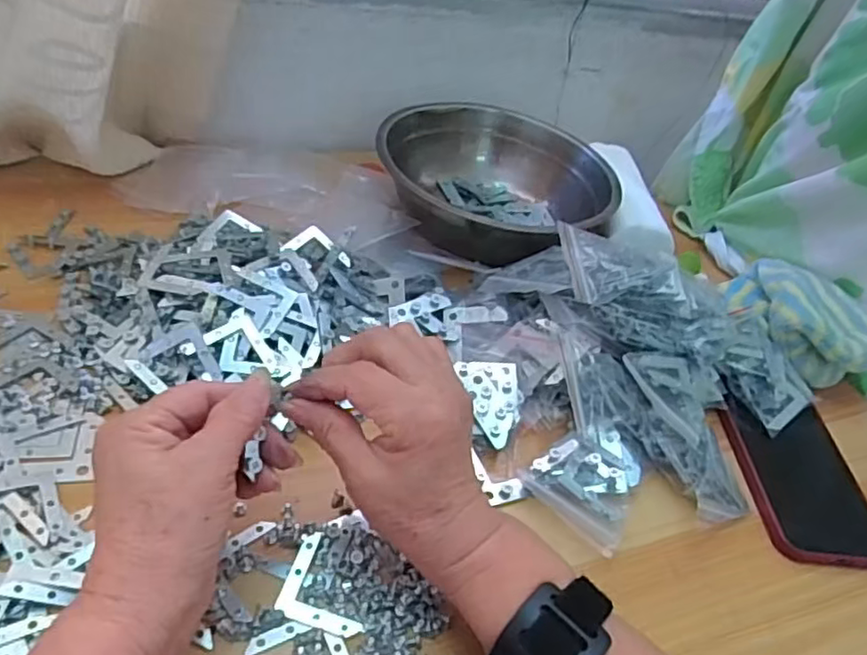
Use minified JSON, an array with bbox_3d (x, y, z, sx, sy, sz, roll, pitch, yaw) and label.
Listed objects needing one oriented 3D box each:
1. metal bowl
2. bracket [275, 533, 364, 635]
[{"bbox_3d":[0.050,-0.128,0.583,0.190,0.071,0.188,8,42,-7],"label":"metal bowl"},{"bbox_3d":[-0.061,0.130,0.319,0.032,0.006,0.054,-16,49,-29],"label":"bracket"}]

